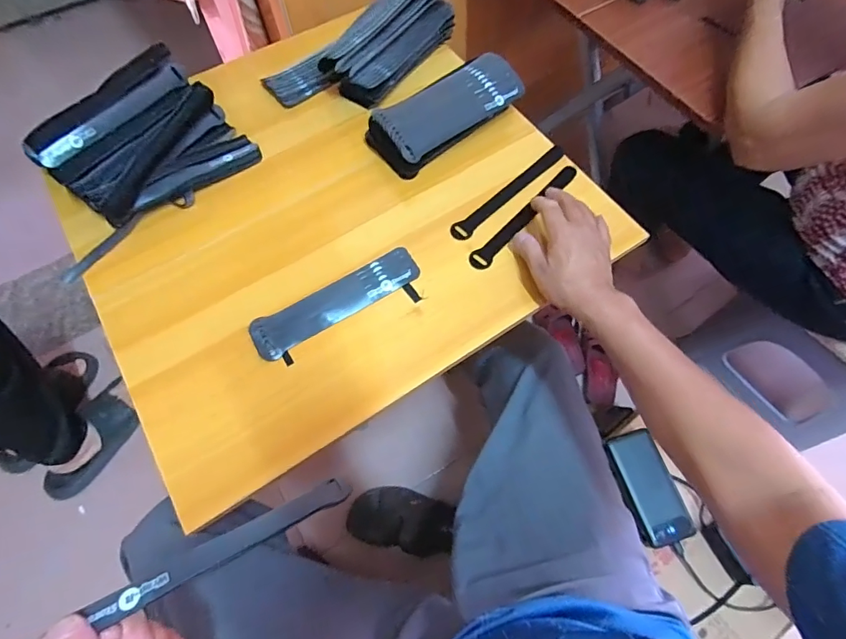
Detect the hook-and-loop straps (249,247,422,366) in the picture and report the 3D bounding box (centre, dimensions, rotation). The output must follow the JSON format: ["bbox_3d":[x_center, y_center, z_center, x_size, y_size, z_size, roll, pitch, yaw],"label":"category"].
[{"bbox_3d":[-0.094,-0.017,0.520,0.199,0.011,0.067,-27,68,-11],"label":"hook-and-loop straps"}]

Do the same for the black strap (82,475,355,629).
[{"bbox_3d":[-0.138,0.164,0.332,0.177,0.011,0.018,-21,66,-26],"label":"black strap"}]

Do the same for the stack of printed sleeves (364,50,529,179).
[{"bbox_3d":[0.031,-0.274,0.606,0.202,0.055,0.094,-35,70,-15],"label":"stack of printed sleeves"}]

